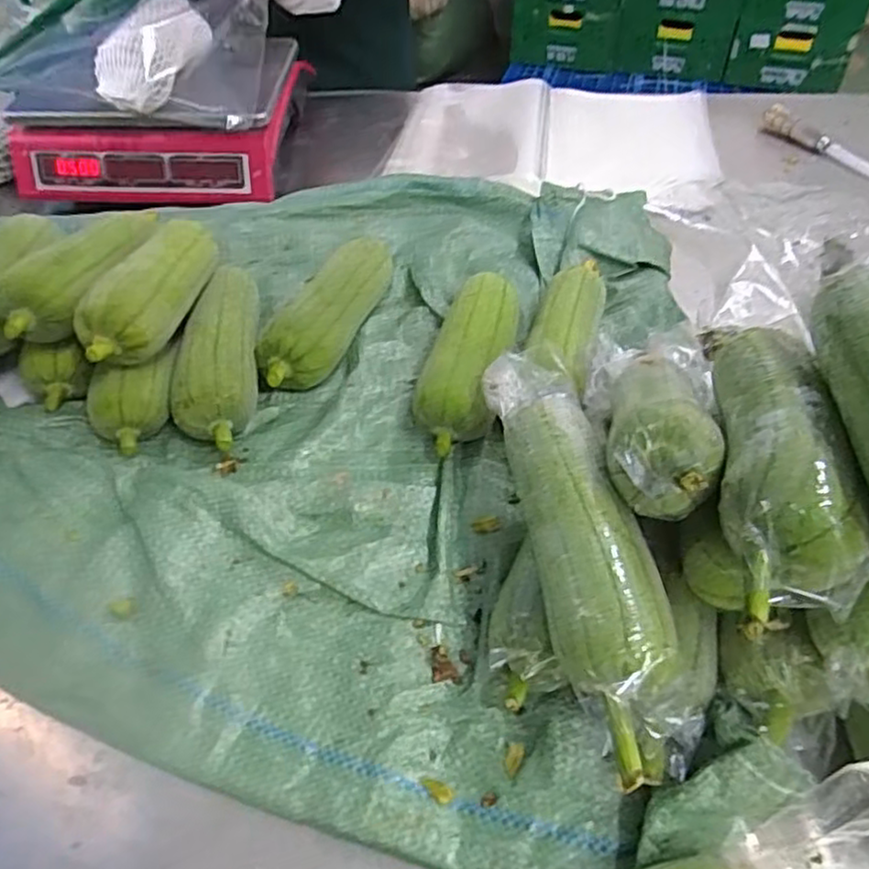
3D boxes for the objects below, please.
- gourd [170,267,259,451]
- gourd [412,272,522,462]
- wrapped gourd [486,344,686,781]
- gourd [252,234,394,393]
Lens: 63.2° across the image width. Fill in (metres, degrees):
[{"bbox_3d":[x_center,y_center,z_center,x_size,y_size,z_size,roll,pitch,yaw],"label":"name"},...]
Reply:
[{"bbox_3d":[-0.189,-0.075,0.619,0.065,0.057,0.194,-7,49,-5],"label":"gourd"},{"bbox_3d":[0.030,-0.068,0.600,0.066,0.060,0.189,10,50,10],"label":"gourd"},{"bbox_3d":[0.082,0.045,0.420,0.065,0.058,0.295,-5,49,-3],"label":"wrapped gourd"},{"bbox_3d":[-0.094,-0.116,0.643,0.064,0.055,0.194,18,52,16],"label":"gourd"}]

